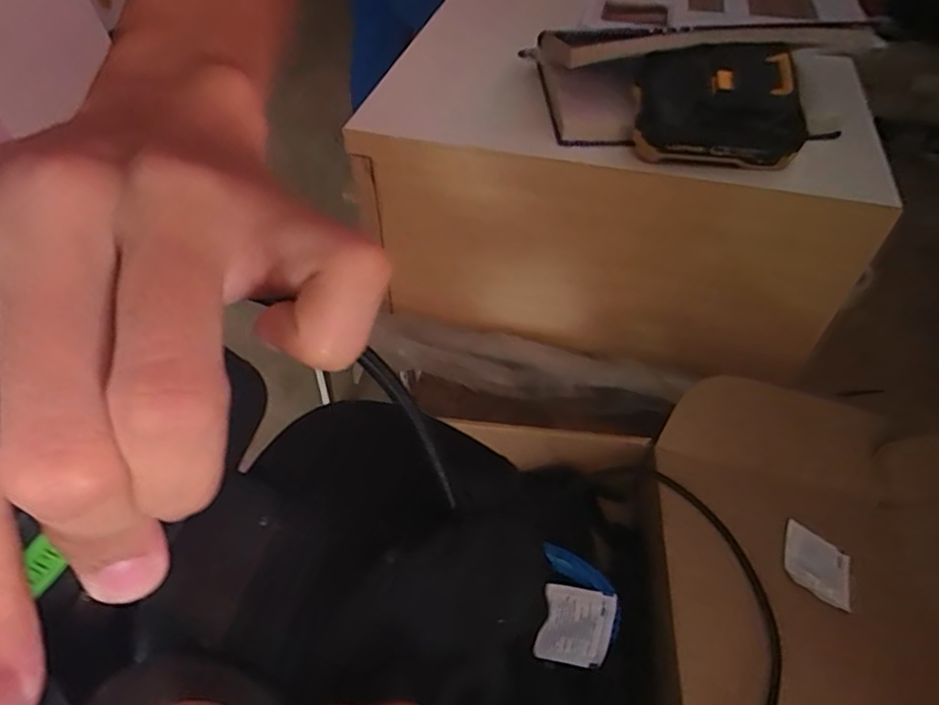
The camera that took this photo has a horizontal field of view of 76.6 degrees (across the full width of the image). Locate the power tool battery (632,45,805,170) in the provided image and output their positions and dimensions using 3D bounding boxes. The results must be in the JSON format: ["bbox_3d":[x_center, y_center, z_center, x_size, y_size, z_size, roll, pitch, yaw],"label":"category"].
[{"bbox_3d":[0.175,-0.173,0.417,0.114,0.054,0.068,10,51,9],"label":"power tool battery"}]

